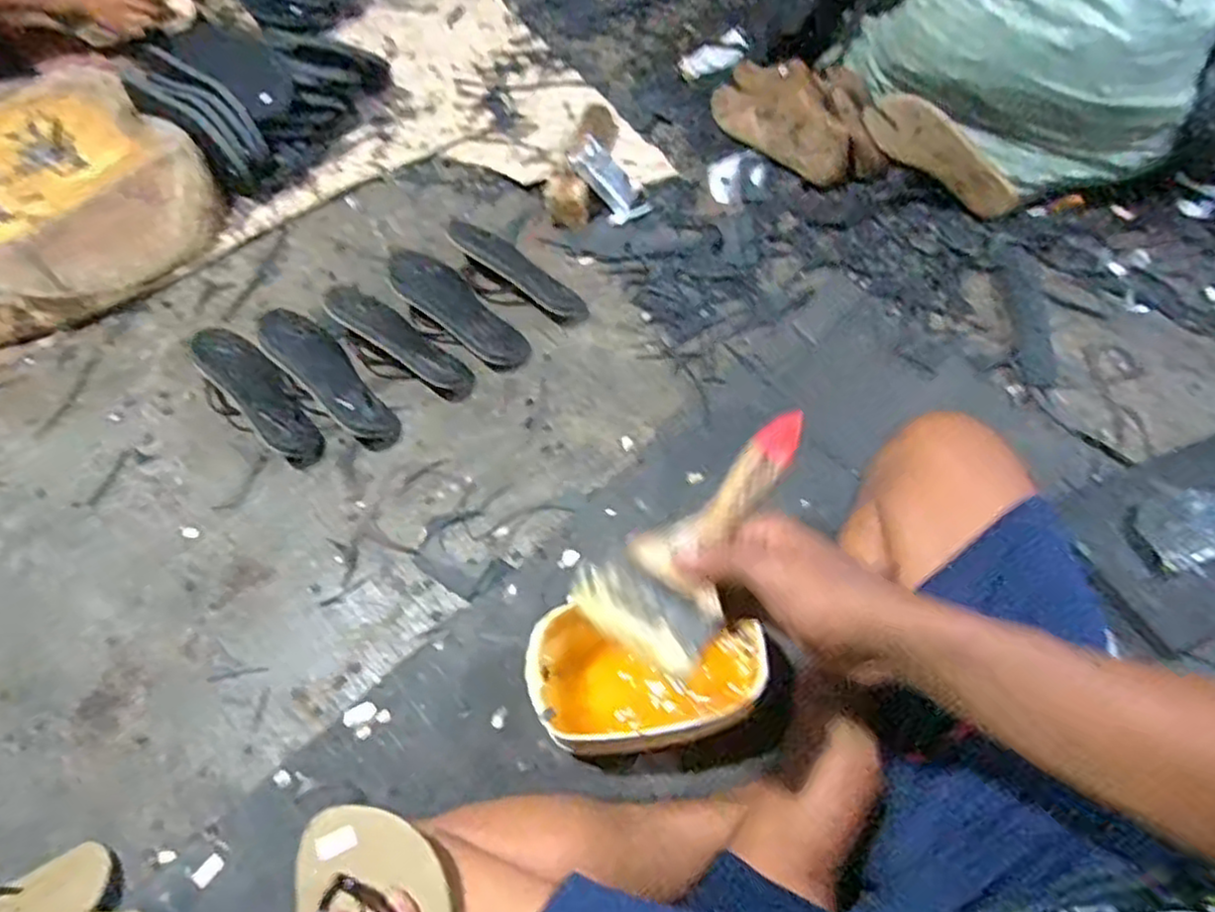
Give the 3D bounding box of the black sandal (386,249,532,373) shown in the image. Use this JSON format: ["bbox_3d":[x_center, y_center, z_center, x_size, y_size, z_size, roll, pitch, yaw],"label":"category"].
[{"bbox_3d":[-0.208,-0.195,0.932,0.090,0.059,0.250,-41,66,-16],"label":"black sandal"}]

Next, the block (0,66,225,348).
[{"bbox_3d":[-0.860,-0.373,1.038,0.492,0.106,0.454,41,71,20],"label":"block"}]

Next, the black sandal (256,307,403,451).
[{"bbox_3d":[-0.355,-0.105,0.886,0.077,0.064,0.252,-37,65,-14],"label":"black sandal"}]

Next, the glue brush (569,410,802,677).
[{"bbox_3d":[0.060,0.045,0.406,0.075,0.016,0.159,42,85,20],"label":"glue brush"}]

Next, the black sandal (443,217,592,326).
[{"bbox_3d":[-0.131,-0.246,0.943,0.091,0.051,0.228,-40,65,-16],"label":"black sandal"}]

